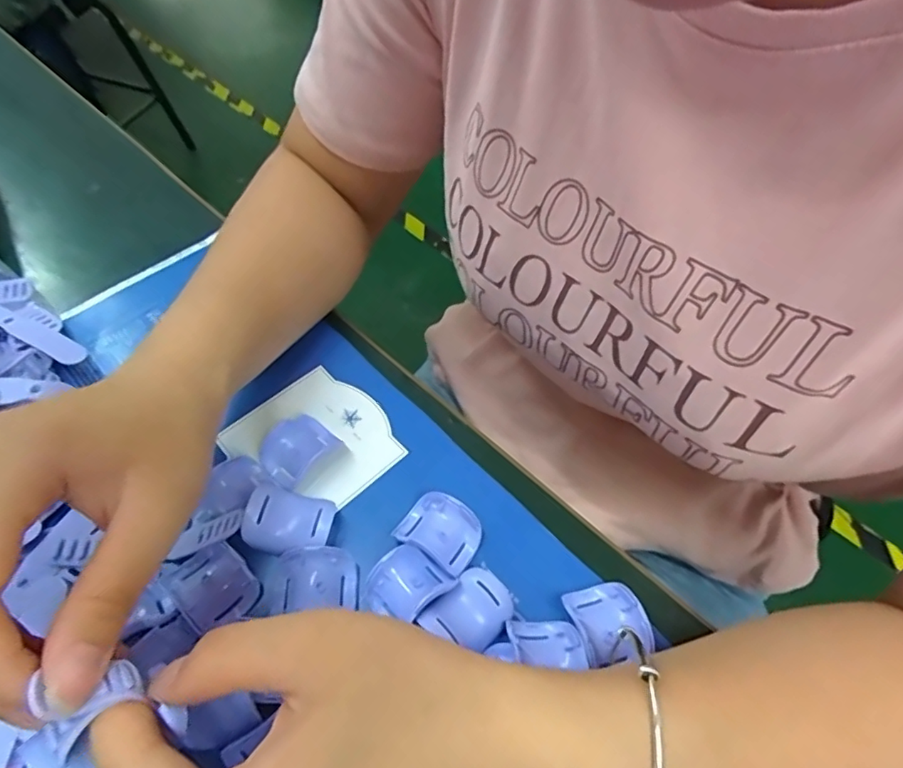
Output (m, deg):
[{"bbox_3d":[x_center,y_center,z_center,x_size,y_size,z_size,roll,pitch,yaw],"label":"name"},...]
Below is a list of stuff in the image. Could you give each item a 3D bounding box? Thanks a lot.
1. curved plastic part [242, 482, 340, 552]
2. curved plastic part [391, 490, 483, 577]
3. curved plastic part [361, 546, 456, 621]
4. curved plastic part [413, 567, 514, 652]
[{"bbox_3d":[-0.077,0.065,0.260,0.039,0.018,0.028,10,57,5],"label":"curved plastic part"},{"bbox_3d":[-0.005,0.069,0.266,0.038,0.012,0.028,28,61,16],"label":"curved plastic part"},{"bbox_3d":[-0.020,0.089,0.247,0.033,0.014,0.029,-36,64,-22],"label":"curved plastic part"},{"bbox_3d":[0.008,0.101,0.242,0.028,0.013,0.037,39,64,21],"label":"curved plastic part"}]

